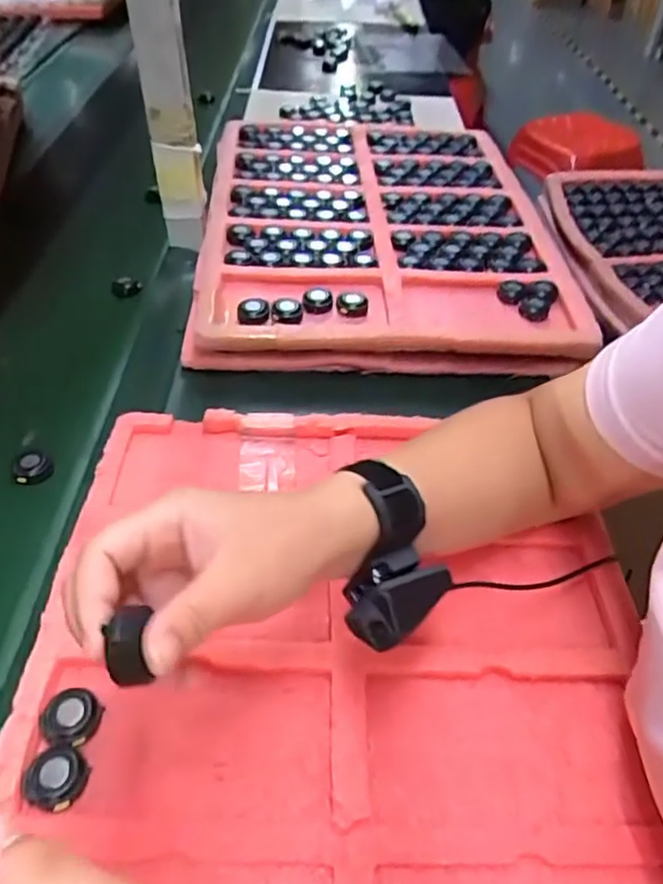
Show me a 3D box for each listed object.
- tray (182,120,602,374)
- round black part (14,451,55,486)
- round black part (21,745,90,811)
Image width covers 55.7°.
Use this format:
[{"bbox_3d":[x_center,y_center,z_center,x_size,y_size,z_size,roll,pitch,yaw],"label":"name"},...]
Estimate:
[{"bbox_3d":[0.049,-0.266,0.751,0.387,0.052,0.513,-2,46,-1],"label":"tray"},{"bbox_3d":[-0.237,0.019,0.498,0.029,0.011,0.031,0,46,0],"label":"round black part"},{"bbox_3d":[-0.144,0.172,0.324,0.030,0.010,0.027,9,47,9],"label":"round black part"}]

